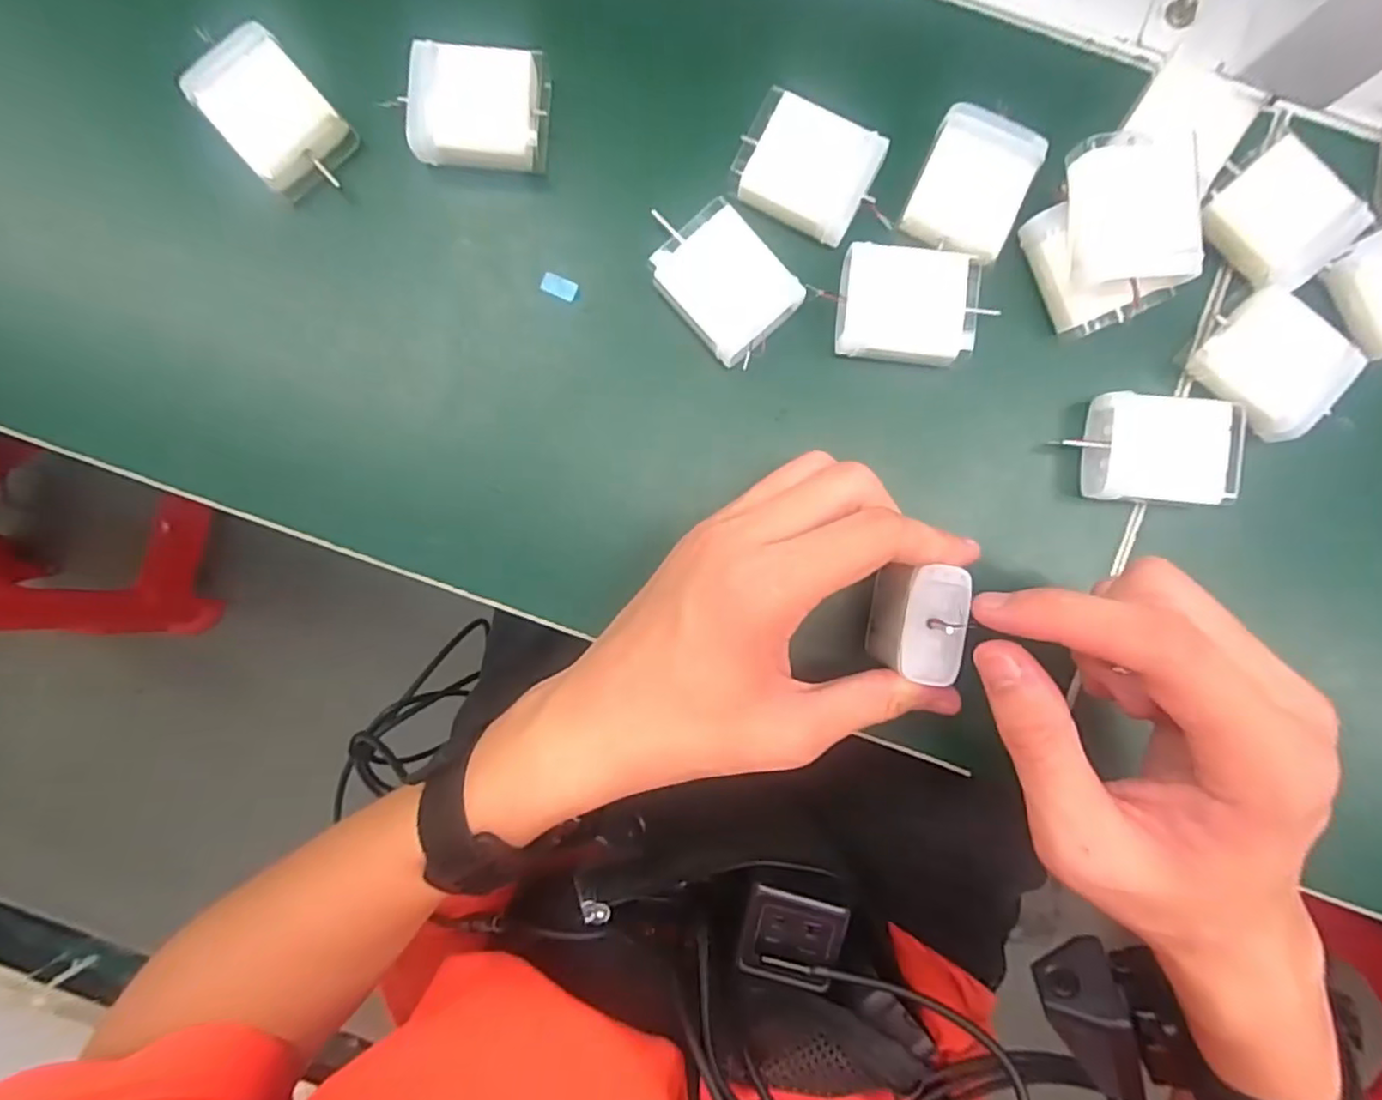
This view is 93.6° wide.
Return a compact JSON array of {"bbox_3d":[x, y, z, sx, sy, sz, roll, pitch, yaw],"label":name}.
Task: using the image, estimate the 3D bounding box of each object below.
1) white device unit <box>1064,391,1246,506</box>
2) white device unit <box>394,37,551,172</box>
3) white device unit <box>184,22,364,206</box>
[{"bbox_3d":[0.186,-0.039,0.257,0.058,0.017,0.040,4,89,0],"label":"white device unit"},{"bbox_3d":[-0.084,-0.174,0.257,0.050,0.018,0.043,2,89,0],"label":"white device unit"},{"bbox_3d":[-0.165,-0.172,0.256,0.039,0.020,0.054,-41,89,0],"label":"white device unit"}]

